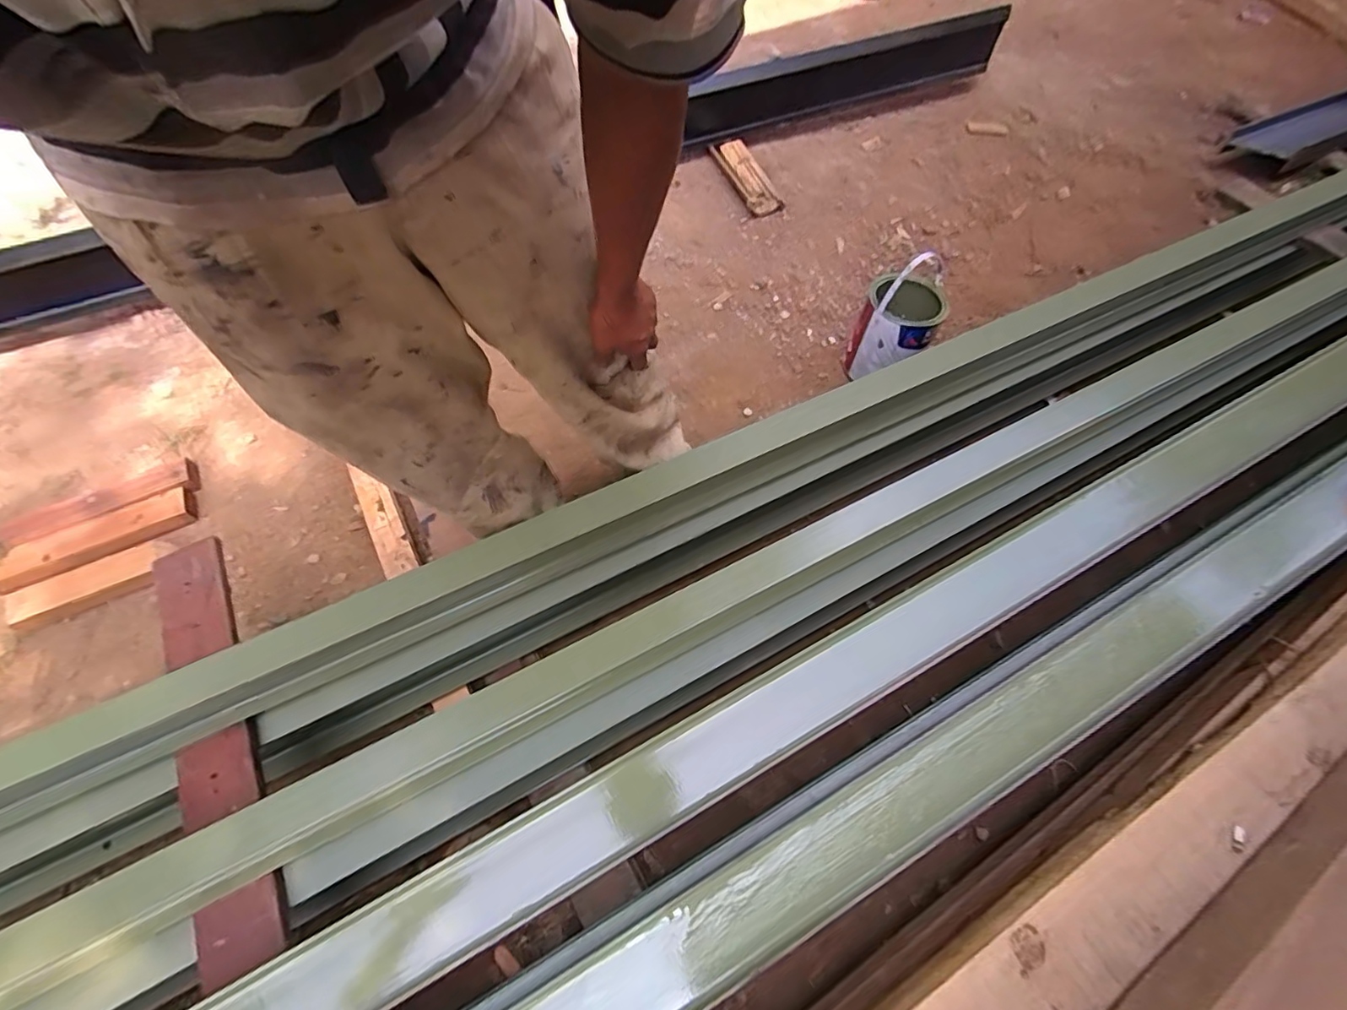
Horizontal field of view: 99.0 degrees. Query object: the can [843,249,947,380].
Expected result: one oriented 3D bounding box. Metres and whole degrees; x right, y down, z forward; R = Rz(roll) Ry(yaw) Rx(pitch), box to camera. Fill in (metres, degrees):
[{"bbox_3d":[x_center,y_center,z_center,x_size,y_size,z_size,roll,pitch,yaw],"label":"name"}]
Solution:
[{"bbox_3d":[0.483,-0.398,1.239,0.160,0.281,0.155,-1,60,2],"label":"can"}]

